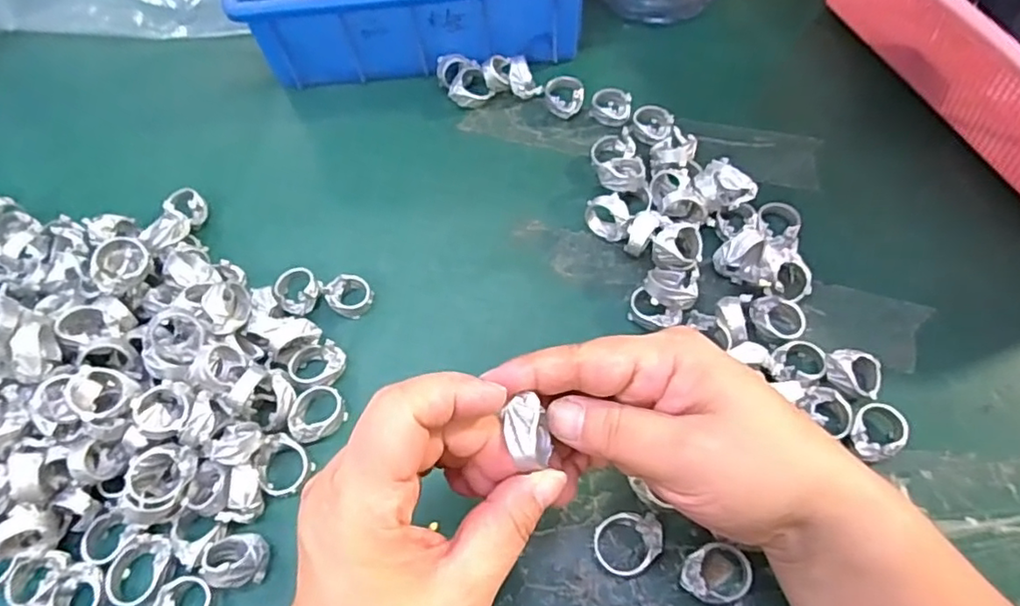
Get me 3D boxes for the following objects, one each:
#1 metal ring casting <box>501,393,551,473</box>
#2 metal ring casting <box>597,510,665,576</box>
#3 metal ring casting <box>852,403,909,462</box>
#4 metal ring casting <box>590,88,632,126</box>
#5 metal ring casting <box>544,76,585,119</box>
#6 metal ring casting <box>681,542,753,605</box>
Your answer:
[{"bbox_3d":[0.006,0.049,0.221,0.016,0.019,0.026,-9,62,-1],"label":"metal ring casting"},{"bbox_3d":[0.054,0.110,0.273,0.030,0.014,0.027,3,62,5],"label":"metal ring casting"},{"bbox_3d":[0.176,0.063,0.289,0.027,0.014,0.025,-2,62,3],"label":"metal ring casting"},{"bbox_3d":[0.068,-0.130,0.401,0.026,0.019,0.022,6,63,7],"label":"metal ring casting"},{"bbox_3d":[0.037,-0.141,0.411,0.027,0.015,0.027,2,62,5],"label":"metal ring casting"},{"bbox_3d":[0.091,0.120,0.265,0.030,0.014,0.024,-26,63,-10],"label":"metal ring casting"}]

